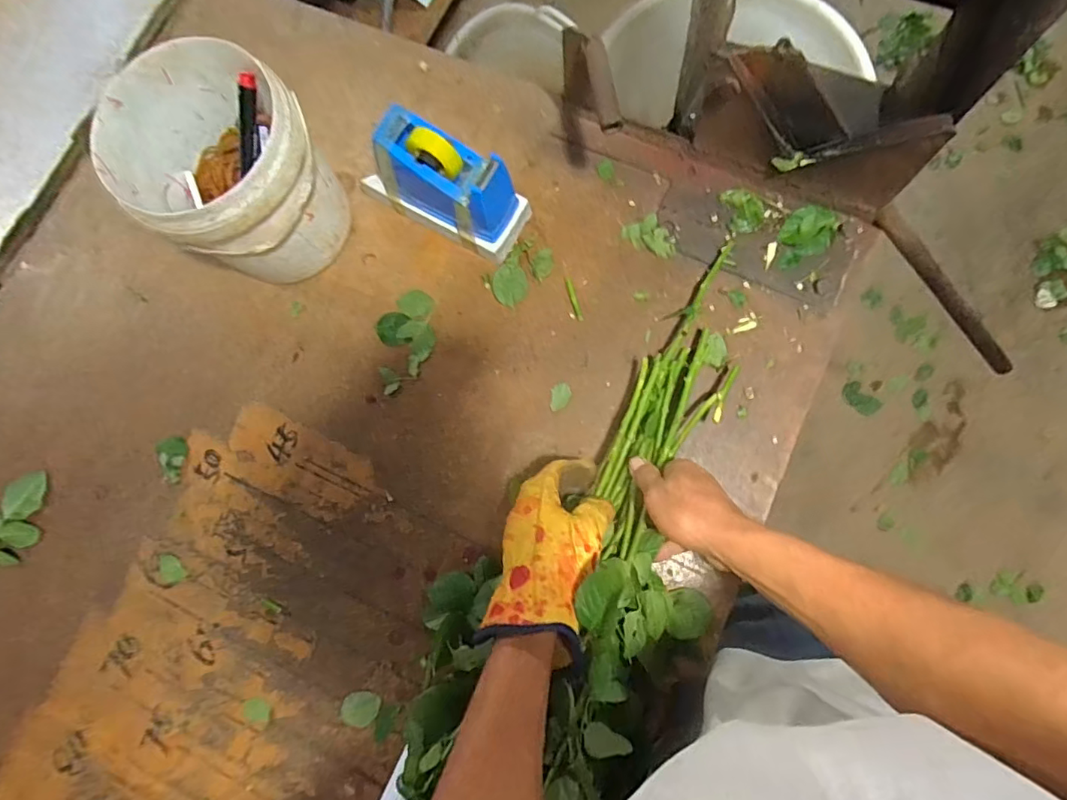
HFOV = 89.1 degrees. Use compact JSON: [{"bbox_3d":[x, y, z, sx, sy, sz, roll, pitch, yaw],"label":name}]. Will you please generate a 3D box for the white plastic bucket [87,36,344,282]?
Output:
[{"bbox_3d":[-0.297,-0.216,0.546,0.172,0.174,0.161,-1,80,4],"label":"white plastic bucket"}]

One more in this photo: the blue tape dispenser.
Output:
[{"bbox_3d":[-0.099,-0.231,0.564,0.178,0.117,0.077,28,84,7],"label":"blue tape dispenser"}]

